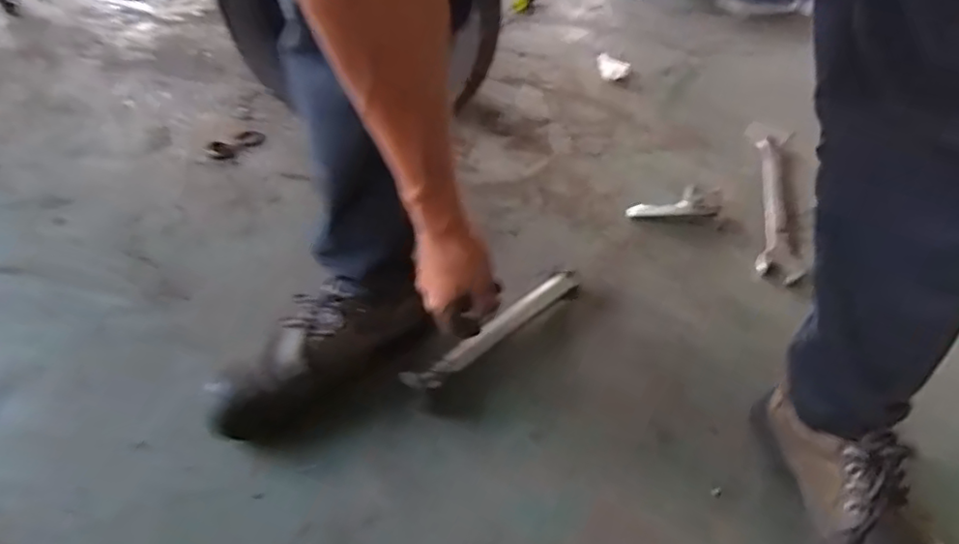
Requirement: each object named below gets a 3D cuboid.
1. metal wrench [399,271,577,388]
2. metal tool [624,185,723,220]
[{"bbox_3d":[0.020,0.071,0.767,0.274,0.024,0.036,-30,54,-31],"label":"metal wrench"},{"bbox_3d":[0.309,-0.107,0.985,0.144,0.027,0.049,-7,48,8],"label":"metal tool"}]

